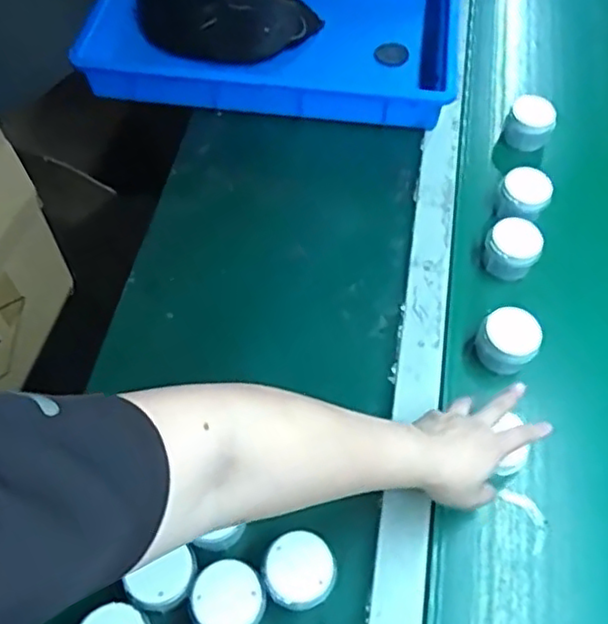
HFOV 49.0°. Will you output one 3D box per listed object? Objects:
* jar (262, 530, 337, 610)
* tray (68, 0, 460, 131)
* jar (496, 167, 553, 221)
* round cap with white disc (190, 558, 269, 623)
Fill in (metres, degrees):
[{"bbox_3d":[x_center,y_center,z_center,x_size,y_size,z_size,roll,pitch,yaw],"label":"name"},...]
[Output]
[{"bbox_3d":[-0.006,0.244,0.626,0.062,0.052,0.061,1,59,-1],"label":"jar"},{"bbox_3d":[-0.045,-0.460,1.052,0.570,0.060,0.381,8,59,4],"label":"tray"},{"bbox_3d":[0.287,-0.145,0.883,0.062,0.068,0.061,1,59,-1],"label":"jar"},{"bbox_3d":[-0.068,0.267,0.612,0.063,0.049,0.064,1,59,-1],"label":"round cap with white disc"}]

